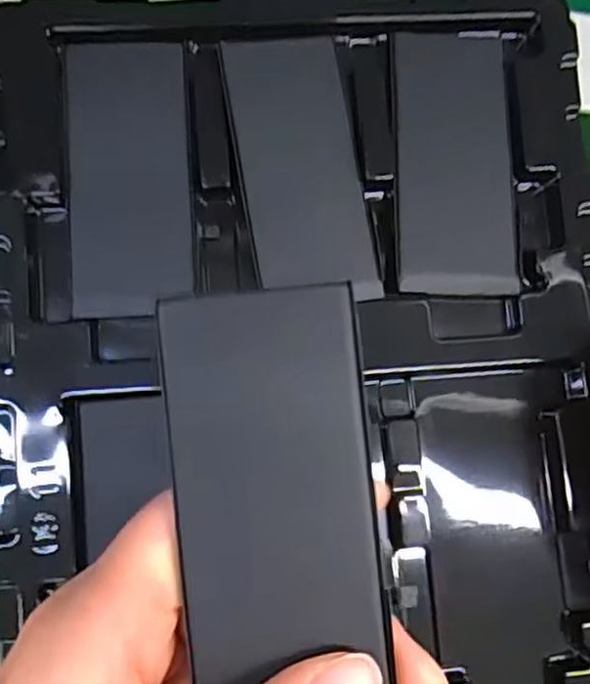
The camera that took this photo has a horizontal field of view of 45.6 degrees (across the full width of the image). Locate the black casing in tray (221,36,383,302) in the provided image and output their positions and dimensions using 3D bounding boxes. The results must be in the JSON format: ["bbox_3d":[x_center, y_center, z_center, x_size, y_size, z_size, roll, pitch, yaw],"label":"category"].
[{"bbox_3d":[0.002,-0.063,0.252,0.042,0.004,0.097,-10,84,-7],"label":"black casing in tray"}]

